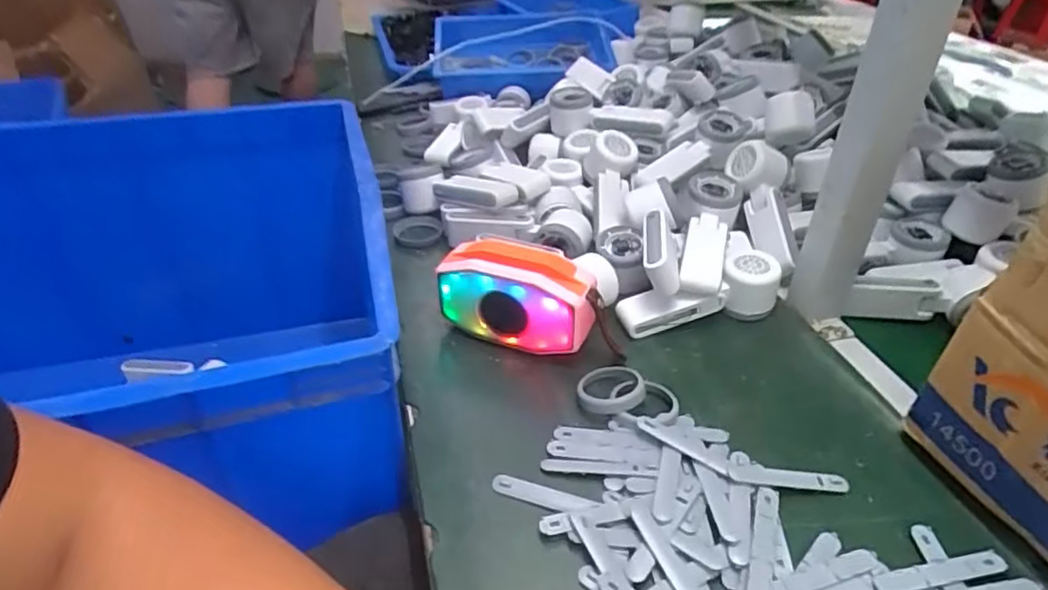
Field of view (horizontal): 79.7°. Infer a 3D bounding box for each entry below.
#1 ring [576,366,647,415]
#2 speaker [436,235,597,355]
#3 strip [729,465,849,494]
[{"bbox_3d":[0.075,0.080,0.545,0.059,0.012,0.059,-10,28,5],"label":"ring"},{"bbox_3d":[-0.008,0.006,0.590,0.144,0.101,0.050,14,39,15],"label":"speaker"},{"bbox_3d":[0.201,0.140,0.478,0.090,0.004,0.016,7,47,-3],"label":"strip"}]

